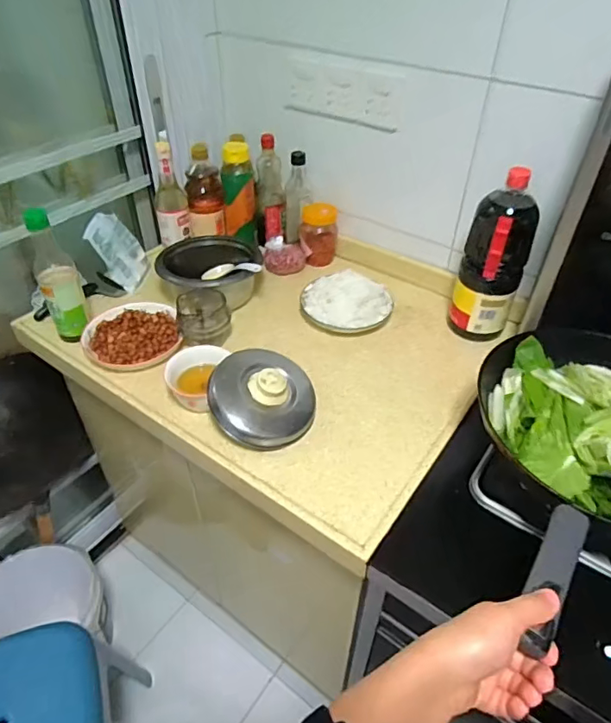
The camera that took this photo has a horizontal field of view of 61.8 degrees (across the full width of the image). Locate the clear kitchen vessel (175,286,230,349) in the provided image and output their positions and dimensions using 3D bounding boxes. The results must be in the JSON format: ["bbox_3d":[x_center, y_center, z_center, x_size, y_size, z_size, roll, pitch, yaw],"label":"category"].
[{"bbox_3d":[-0.181,-0.077,0.910,0.091,0.077,0.081,-7,43,-9],"label":"clear kitchen vessel"}]

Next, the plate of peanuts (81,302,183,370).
[{"bbox_3d":[-0.313,-0.057,0.920,0.160,0.027,0.180,-12,44,-14],"label":"plate of peanuts"}]

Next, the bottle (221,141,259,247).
[{"bbox_3d":[-0.138,-0.344,1.073,0.066,0.212,0.065,-1,42,-3],"label":"bottle"}]

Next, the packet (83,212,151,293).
[{"bbox_3d":[-0.374,-0.225,1.023,0.023,0.148,0.105,-7,51,26],"label":"packet"}]

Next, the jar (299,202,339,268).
[{"bbox_3d":[0.029,-0.277,1.106,0.081,0.120,0.079,1,42,-1],"label":"jar"}]

